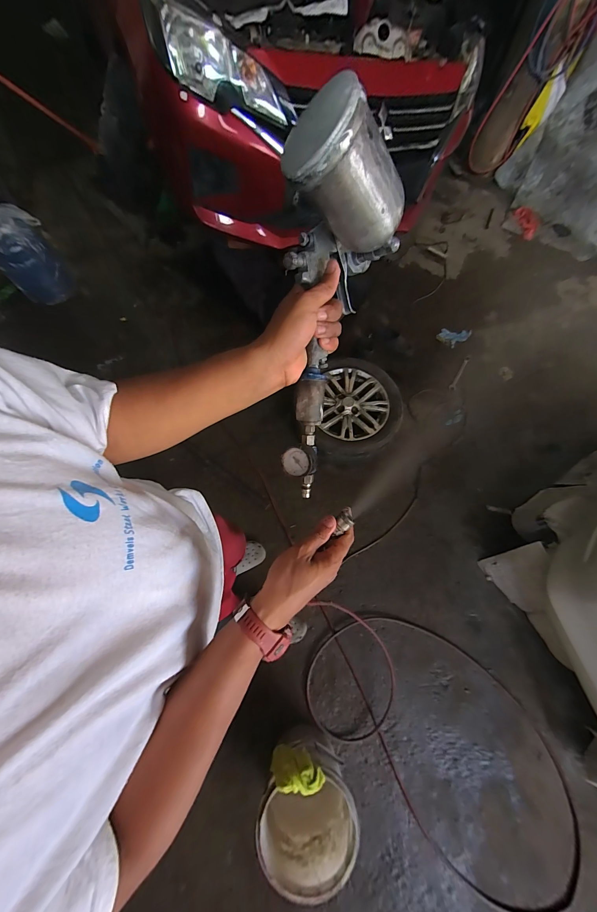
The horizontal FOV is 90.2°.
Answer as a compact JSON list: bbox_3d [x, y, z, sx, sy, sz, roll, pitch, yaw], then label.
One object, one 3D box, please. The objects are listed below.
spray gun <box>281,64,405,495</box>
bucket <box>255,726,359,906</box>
[{"bbox_3d":[0.034,-0.128,0.344,0.106,0.145,0.360,8,109,1],"label":"spray gun"},{"bbox_3d":[0.018,1.159,1.022,0.292,0.324,0.269,1,72,-2],"label":"bucket"}]

